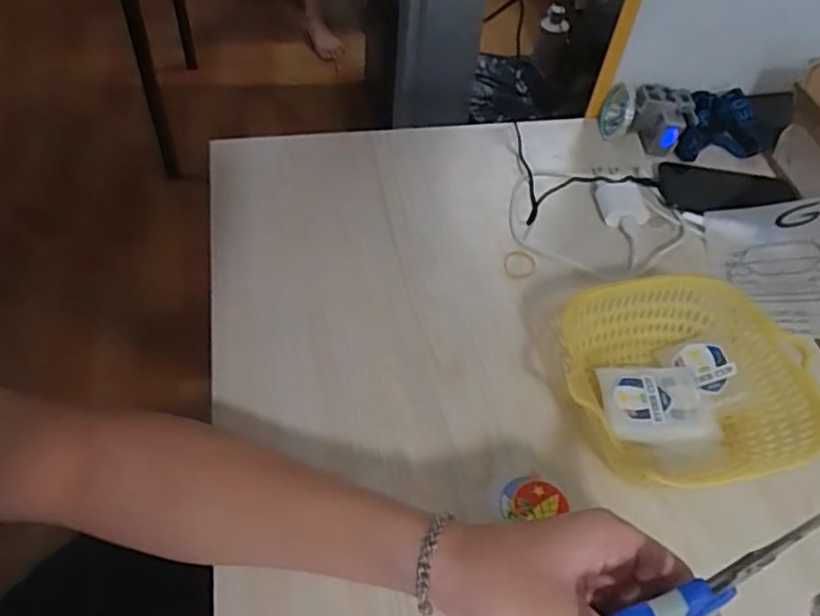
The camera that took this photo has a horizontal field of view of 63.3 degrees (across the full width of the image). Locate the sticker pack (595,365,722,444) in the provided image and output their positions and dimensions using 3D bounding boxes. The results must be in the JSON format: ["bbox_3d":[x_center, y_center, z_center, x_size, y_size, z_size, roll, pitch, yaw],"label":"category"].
[{"bbox_3d":[0.188,0.072,0.510,0.078,0.015,0.062,-1,51,-7],"label":"sticker pack"}]

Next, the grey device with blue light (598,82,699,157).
[{"bbox_3d":[0.256,-0.205,0.720,0.095,0.059,0.049,12,51,4],"label":"grey device with blue light"}]

